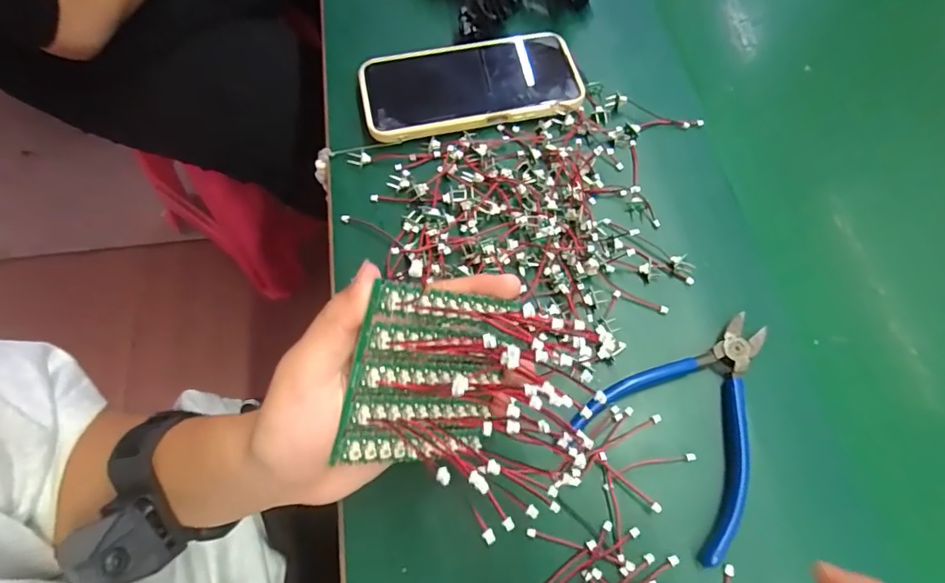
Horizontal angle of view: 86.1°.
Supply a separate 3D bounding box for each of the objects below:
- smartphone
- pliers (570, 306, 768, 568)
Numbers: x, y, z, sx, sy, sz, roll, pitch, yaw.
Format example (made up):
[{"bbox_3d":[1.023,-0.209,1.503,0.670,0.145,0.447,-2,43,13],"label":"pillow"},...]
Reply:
[{"bbox_3d":[-0.001,-0.168,0.398,0.170,0.009,0.086,-9,65,-6],"label":"smartphone"},{"bbox_3d":[0.141,0.071,0.303,0.128,0.011,0.104,-41,72,-18],"label":"pliers"}]

